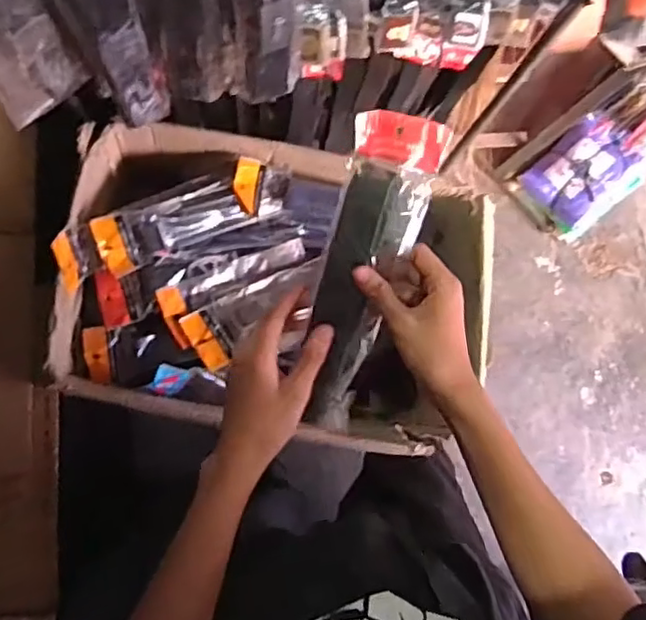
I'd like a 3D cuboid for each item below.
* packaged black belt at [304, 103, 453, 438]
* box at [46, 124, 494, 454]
[{"bbox_3d":[0.034,-0.022,0.555,0.071,0.021,0.289,12,110,-4],"label":"packaged black belt"},{"bbox_3d":[-0.055,-0.026,0.925,0.553,0.228,0.378,10,84,-5],"label":"box"}]

